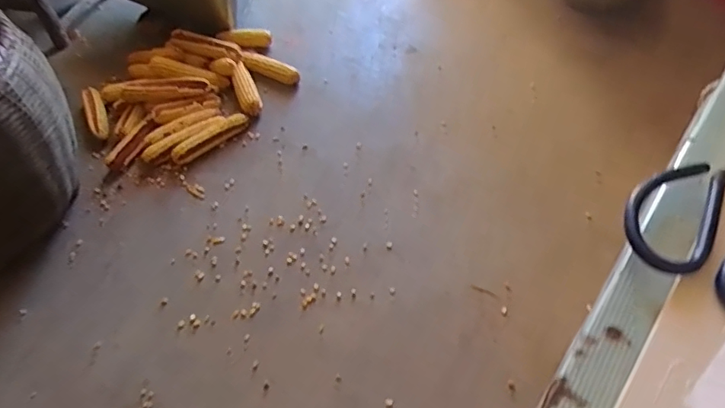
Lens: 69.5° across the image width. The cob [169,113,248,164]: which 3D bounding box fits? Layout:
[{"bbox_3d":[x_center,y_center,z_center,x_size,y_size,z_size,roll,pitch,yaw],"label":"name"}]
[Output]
[{"bbox_3d":[-0.375,-0.163,1.287,0.204,0.036,0.056,-37,58,-22],"label":"cob"}]

